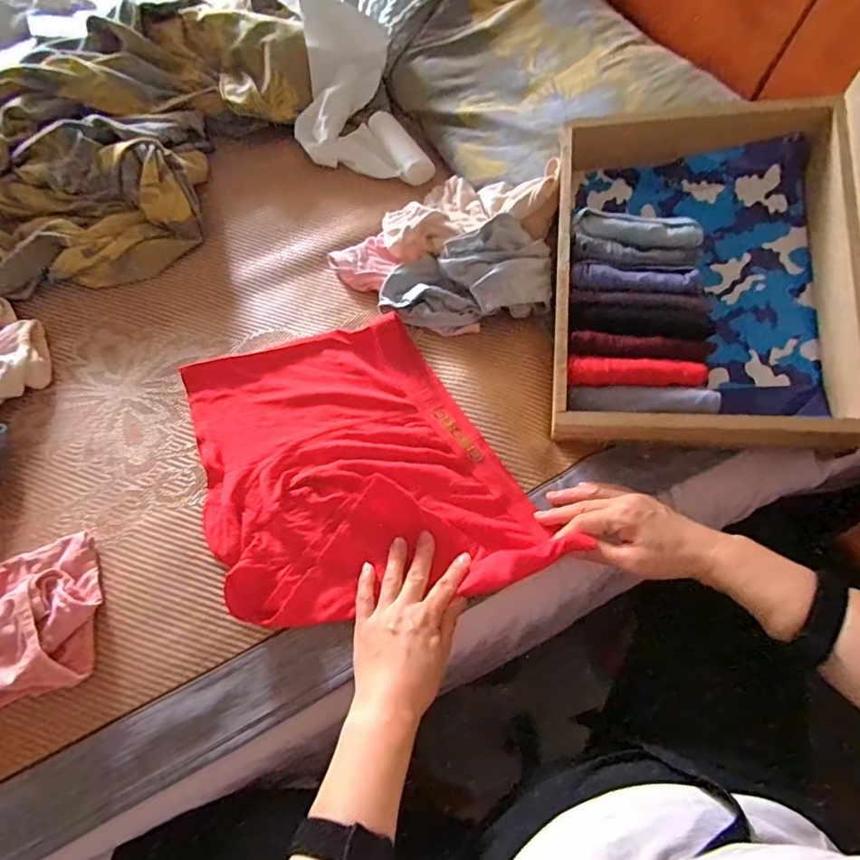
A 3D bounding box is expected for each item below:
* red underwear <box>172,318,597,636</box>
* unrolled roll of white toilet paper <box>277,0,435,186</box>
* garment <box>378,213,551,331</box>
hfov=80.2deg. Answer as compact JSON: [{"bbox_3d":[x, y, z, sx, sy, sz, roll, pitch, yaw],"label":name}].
[{"bbox_3d":[-0.080,0.025,0.532,0.301,0.047,0.344,-17,64,-11],"label":"red underwear"},{"bbox_3d":[-0.121,-0.506,0.768,0.183,0.074,0.345,-22,83,-13],"label":"unrolled roll of white toilet paper"},{"bbox_3d":[0.042,-0.183,0.616,0.203,0.084,0.103,-1,63,0],"label":"garment"}]

